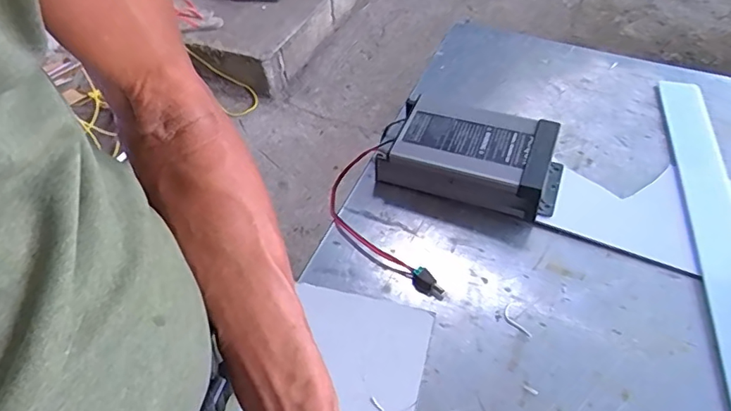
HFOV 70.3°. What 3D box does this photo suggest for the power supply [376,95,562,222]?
[{"bbox_3d":[0.120,-0.056,0.575,0.190,0.054,0.112,16,51,13],"label":"power supply"}]

